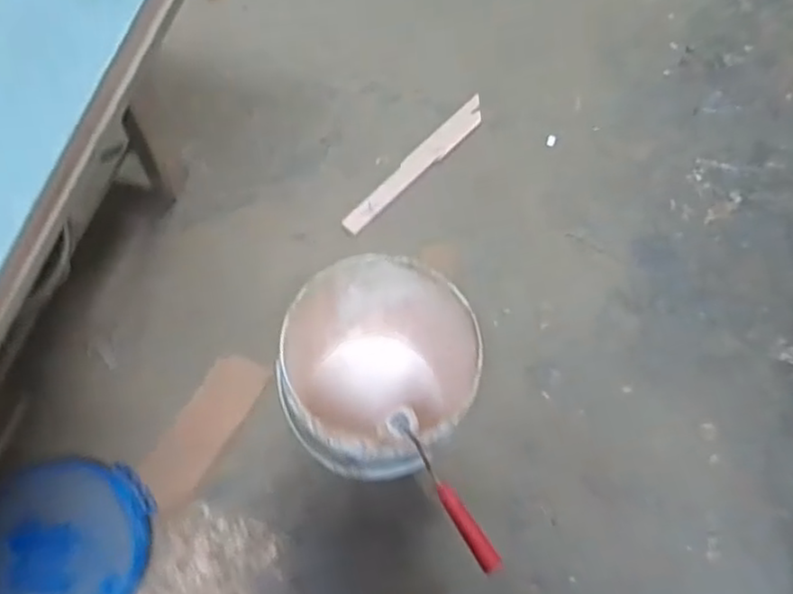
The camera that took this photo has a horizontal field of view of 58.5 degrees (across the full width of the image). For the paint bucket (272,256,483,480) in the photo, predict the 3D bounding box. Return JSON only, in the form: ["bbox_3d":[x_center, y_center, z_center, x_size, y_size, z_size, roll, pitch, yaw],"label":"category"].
[{"bbox_3d":[-0.028,0.146,1.220,0.290,0.372,0.291,1,68,-1],"label":"paint bucket"}]

